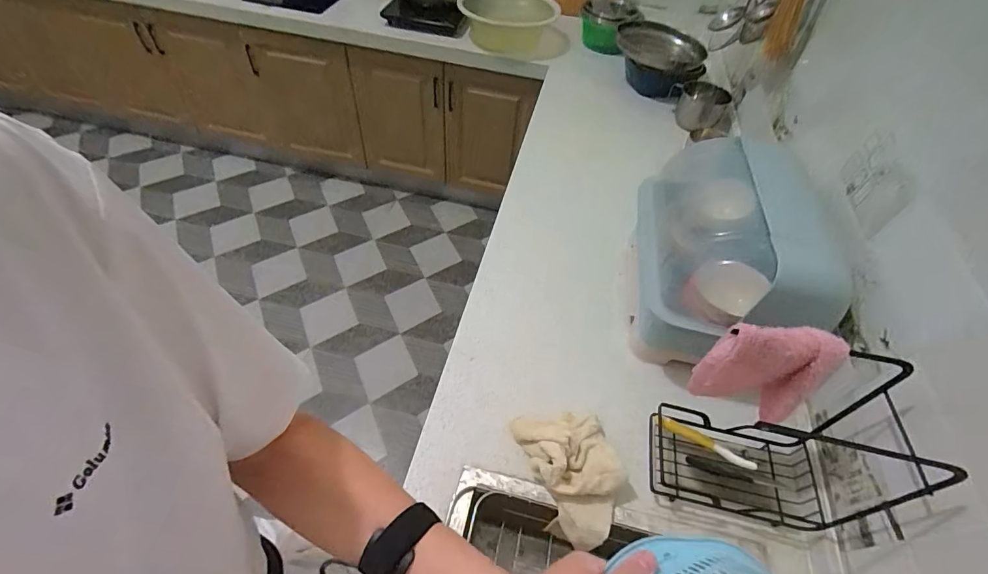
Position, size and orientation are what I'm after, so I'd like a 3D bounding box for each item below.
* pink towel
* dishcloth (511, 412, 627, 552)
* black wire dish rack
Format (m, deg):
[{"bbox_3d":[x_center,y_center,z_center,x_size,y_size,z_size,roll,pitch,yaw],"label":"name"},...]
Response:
[{"bbox_3d":[0.329,0.109,0.544,0.125,0.146,0.050,9,51,1],"label":"pink towel"},{"bbox_3d":[0.120,0.266,0.637,0.126,0.068,0.185,-11,53,-14],"label":"dishcloth"},{"bbox_3d":[0.371,0.200,0.568,0.246,0.258,0.133,13,51,5],"label":"black wire dish rack"}]

